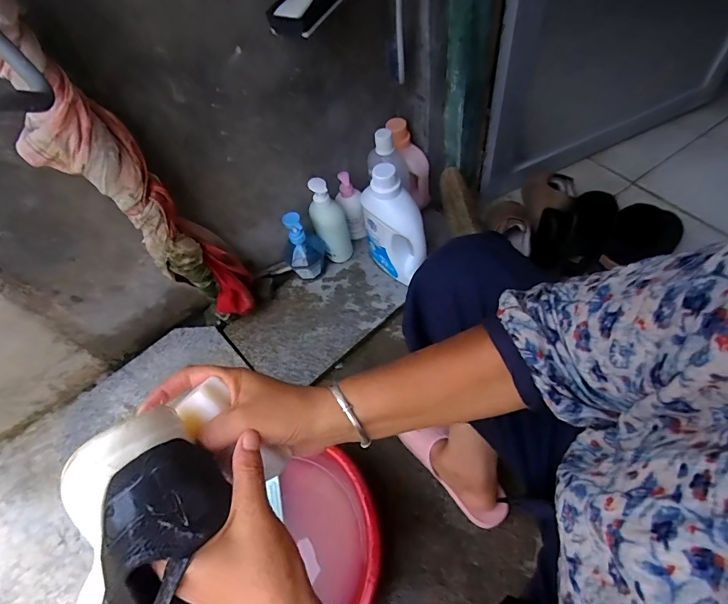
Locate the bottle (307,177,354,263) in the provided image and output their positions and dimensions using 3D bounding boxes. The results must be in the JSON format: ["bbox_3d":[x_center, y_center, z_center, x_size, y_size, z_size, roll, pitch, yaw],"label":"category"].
[{"bbox_3d":[-0.080,-0.181,0.967,0.081,0.212,0.070,-15,58,-1],"label":"bottle"}]

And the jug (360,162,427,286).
[{"bbox_3d":[0.070,-0.158,0.898,0.083,0.273,0.161,-40,62,-16],"label":"jug"}]

